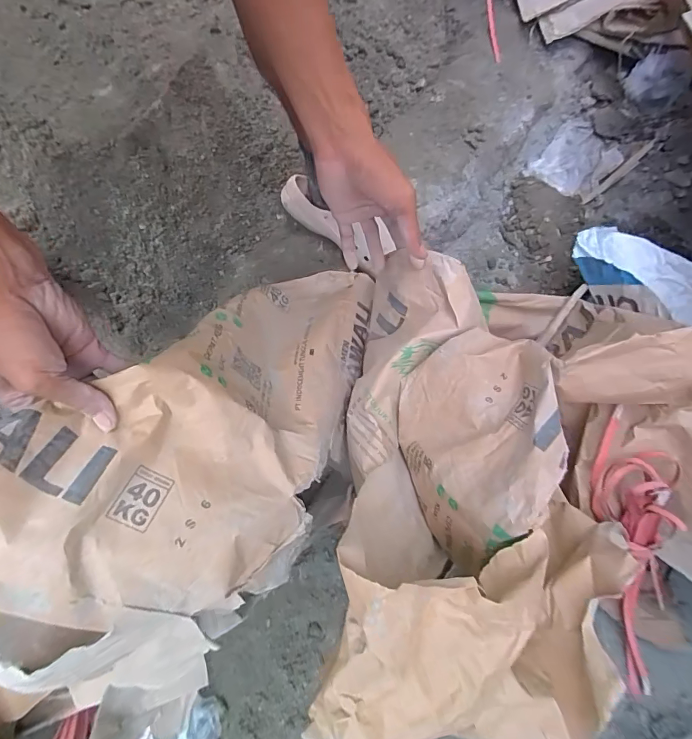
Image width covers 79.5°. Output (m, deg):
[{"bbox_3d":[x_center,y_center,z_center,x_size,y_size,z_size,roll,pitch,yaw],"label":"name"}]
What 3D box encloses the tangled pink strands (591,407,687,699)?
[{"bbox_3d":[0.356,0.225,0.501,0.077,0.077,0.348,-10,103,-2],"label":"tangled pink strands"}]

